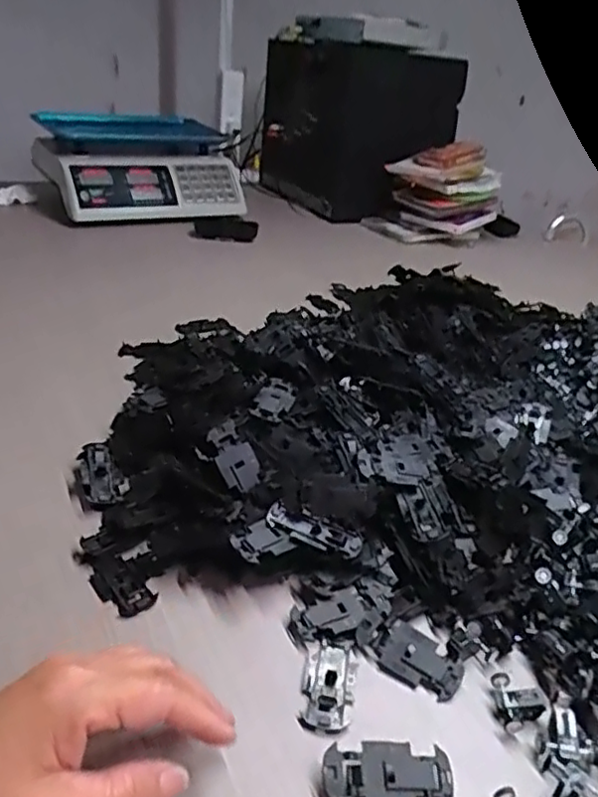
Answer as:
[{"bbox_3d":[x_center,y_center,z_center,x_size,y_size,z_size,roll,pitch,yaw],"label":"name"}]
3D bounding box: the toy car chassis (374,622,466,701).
[{"bbox_3d":[0.073,0.157,0.380,0.050,0.004,0.032,24,51,21],"label":"toy car chassis"}]

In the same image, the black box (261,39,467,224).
[{"bbox_3d":[0.121,-0.571,1.346,0.283,0.308,0.308,-12,34,-29],"label":"black box"}]

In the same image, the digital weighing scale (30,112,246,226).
[{"bbox_3d":[-0.308,-0.459,1.256,0.369,0.163,0.369,-11,34,-27],"label":"digital weighing scale"}]

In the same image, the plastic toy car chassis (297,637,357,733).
[{"bbox_3d":[0.017,0.163,0.364,0.029,0.006,0.057,10,30,6],"label":"plastic toy car chassis"}]

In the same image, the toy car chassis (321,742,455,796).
[{"bbox_3d":[0.045,0.189,0.316,0.065,0.011,0.030,2,30,-8],"label":"toy car chassis"}]

